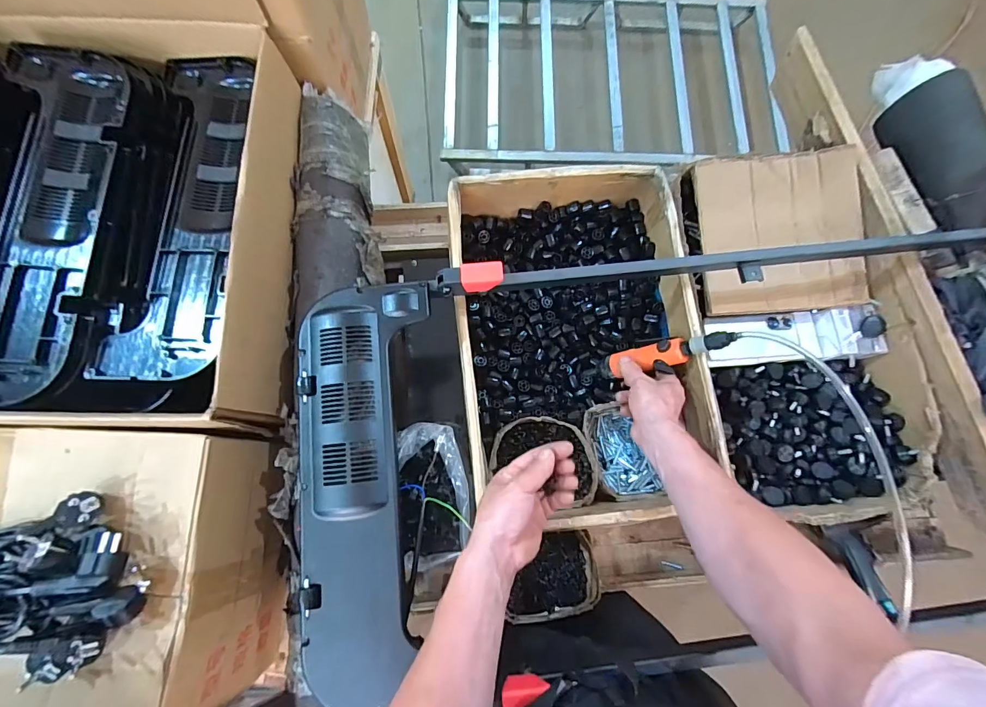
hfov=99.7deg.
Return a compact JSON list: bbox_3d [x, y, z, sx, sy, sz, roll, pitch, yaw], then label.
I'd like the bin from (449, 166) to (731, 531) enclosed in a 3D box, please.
[{"bbox_3d":[0.124,-0.019,0.656,0.350,0.140,0.522,-6,78,-3],"label":"bin"}]

